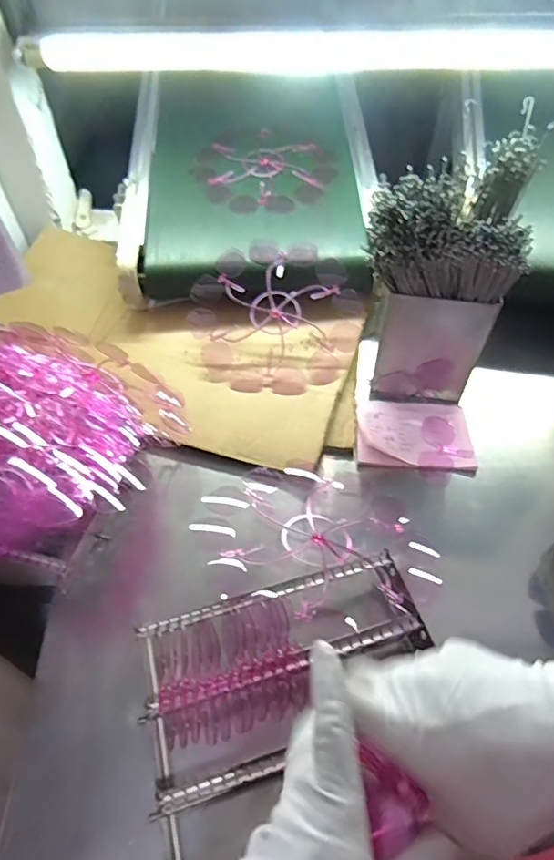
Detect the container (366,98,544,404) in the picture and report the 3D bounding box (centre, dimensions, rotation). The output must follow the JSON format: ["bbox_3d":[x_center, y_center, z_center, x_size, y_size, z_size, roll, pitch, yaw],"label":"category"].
[{"bbox_3d":[0.222,-0.202,0.722,0.187,0.322,0.183,14,54,12],"label":"container"}]

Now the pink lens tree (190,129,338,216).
[{"bbox_3d":[-0.030,-0.507,0.997,0.251,0.011,0.225,32,72,13],"label":"pink lens tree"}]

